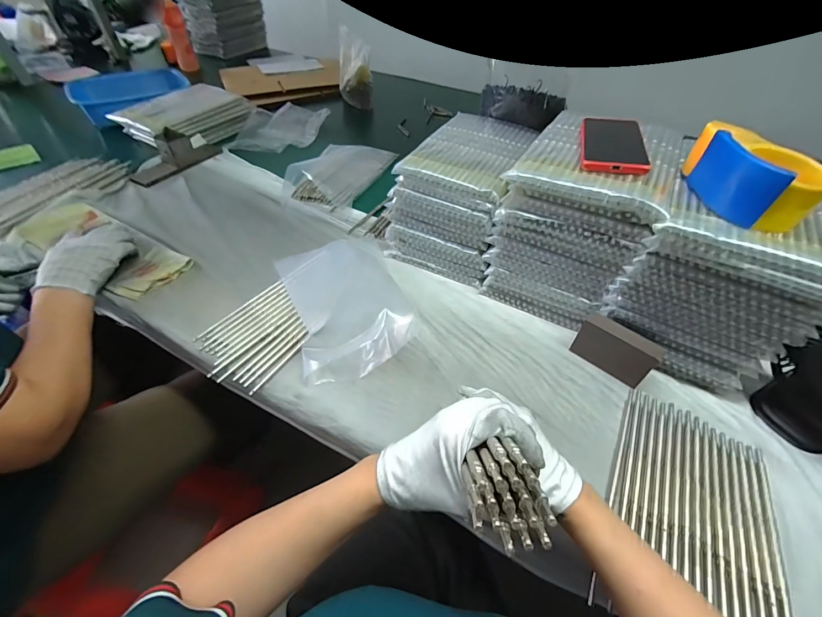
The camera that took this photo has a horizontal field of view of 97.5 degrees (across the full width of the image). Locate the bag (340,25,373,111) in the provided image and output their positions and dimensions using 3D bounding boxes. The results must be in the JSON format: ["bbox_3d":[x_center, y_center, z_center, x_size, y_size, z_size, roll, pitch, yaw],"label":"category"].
[{"bbox_3d":[-0.168,-0.709,1.095,0.097,0.186,0.071,-4,48,-8],"label":"bag"}]

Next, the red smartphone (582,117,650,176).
[{"bbox_3d":[0.270,-0.225,0.484,0.077,0.015,0.166,15,48,9],"label":"red smartphone"}]

